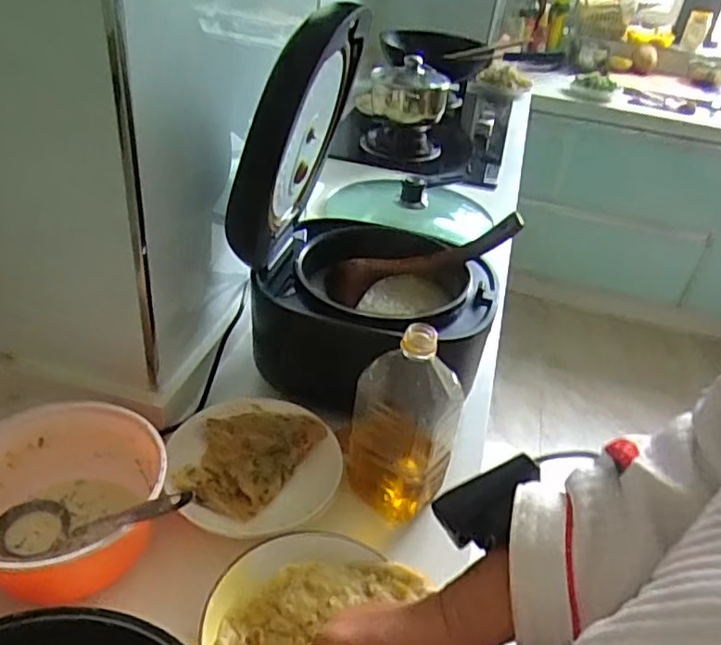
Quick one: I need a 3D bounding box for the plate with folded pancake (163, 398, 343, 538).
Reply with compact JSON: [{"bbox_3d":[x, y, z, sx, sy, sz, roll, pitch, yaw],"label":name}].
[{"bbox_3d":[-0.108,0.145,0.654,0.171,0.026,0.163,5,35,-3],"label":"plate with folded pancake"}]

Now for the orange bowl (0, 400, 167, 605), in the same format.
[{"bbox_3d":[-0.258,0.159,0.556,0.161,0.089,0.157,5,35,-3],"label":"orange bowl"}]

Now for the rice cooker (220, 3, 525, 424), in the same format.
[{"bbox_3d":[0.024,-0.116,0.686,0.278,0.371,0.242,24,38,22],"label":"rice cooker"}]

